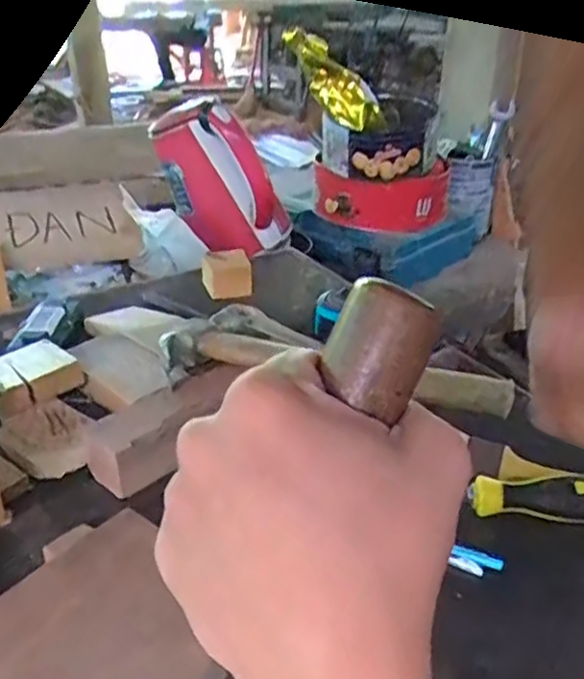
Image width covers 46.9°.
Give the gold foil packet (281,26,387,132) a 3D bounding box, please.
[{"bbox_3d":[0.052,-0.354,0.923,0.180,0.073,0.034,48,41,2],"label":"gold foil packet"}]

